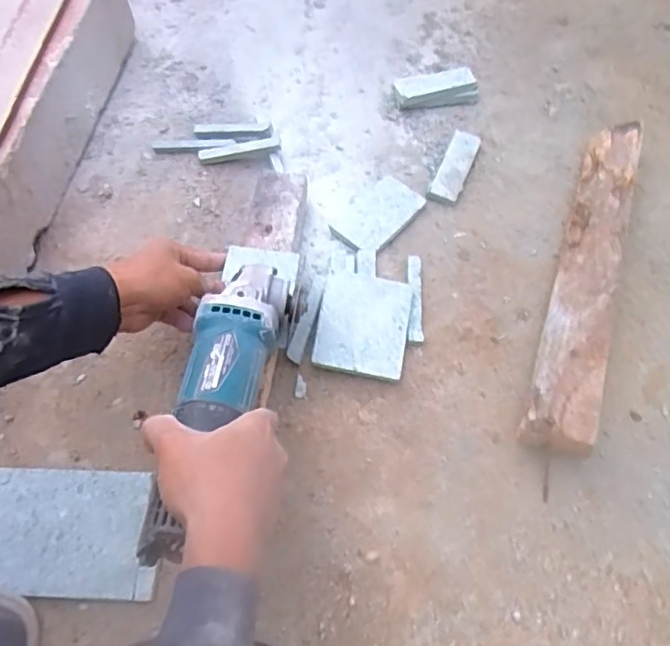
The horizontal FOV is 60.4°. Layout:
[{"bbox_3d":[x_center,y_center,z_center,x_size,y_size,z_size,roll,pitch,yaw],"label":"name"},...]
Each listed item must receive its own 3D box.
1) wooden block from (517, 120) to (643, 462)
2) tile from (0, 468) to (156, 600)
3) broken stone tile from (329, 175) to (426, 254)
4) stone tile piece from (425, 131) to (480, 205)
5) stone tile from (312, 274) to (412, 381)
[{"bbox_3d":[0.251,-0.057,0.575,0.054,0.052,0.391,16,63,11],"label":"wooden block"},{"bbox_3d":[-0.246,0.175,0.486,0.195,0.014,0.098,1,61,3],"label":"tile"},{"bbox_3d":[0.046,-0.119,0.634,0.064,0.014,0.103,35,67,19],"label":"broken stone tile"},{"bbox_3d":[0.140,-0.181,0.667,0.033,0.009,0.106,28,67,-3],"label":"stone tile piece"},{"bbox_3d":[0.027,0.000,0.551,0.084,0.007,0.101,10,66,1],"label":"stone tile"}]

